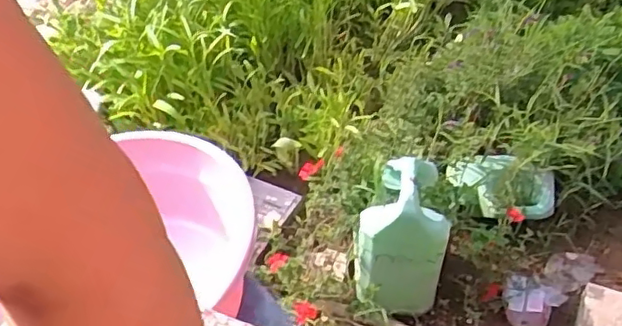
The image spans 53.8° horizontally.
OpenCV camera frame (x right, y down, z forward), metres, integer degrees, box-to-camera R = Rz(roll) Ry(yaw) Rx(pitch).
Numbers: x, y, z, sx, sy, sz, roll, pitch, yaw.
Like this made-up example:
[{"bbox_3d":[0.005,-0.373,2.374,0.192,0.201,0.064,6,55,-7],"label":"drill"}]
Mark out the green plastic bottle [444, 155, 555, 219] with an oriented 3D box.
[{"bbox_3d":[0.406,0.050,1.343,0.249,0.080,0.140,14,75,-2],"label":"green plastic bottle"}]

